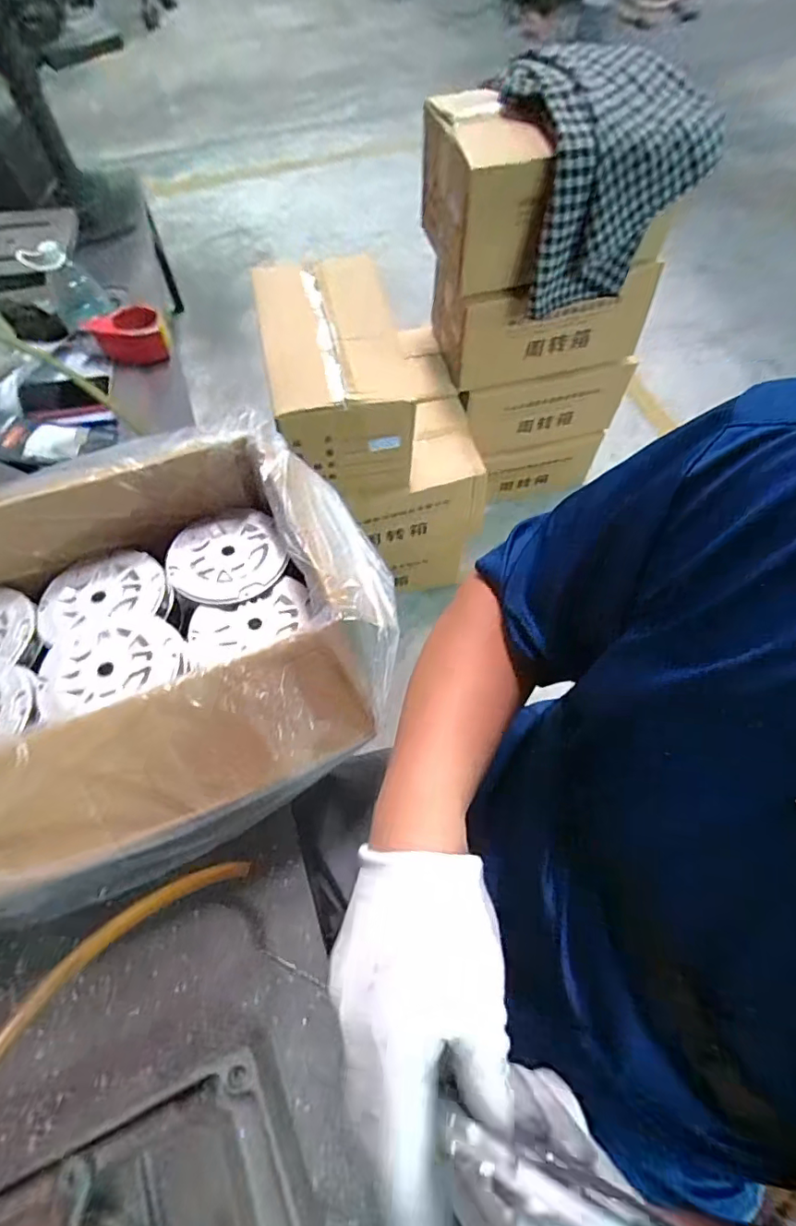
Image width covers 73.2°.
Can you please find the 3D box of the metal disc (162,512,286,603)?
[{"bbox_3d":[-0.199,-0.066,0.619,0.128,0.014,0.127,0,63,0],"label":"metal disc"}]

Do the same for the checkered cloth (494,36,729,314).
[{"bbox_3d":[0.362,-0.764,0.969,0.310,0.309,0.185,-20,65,-10],"label":"checkered cloth"}]

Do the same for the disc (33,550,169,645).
[{"bbox_3d":[-0.332,-0.026,0.598,0.132,0.022,0.115,-12,64,-6],"label":"disc"}]

